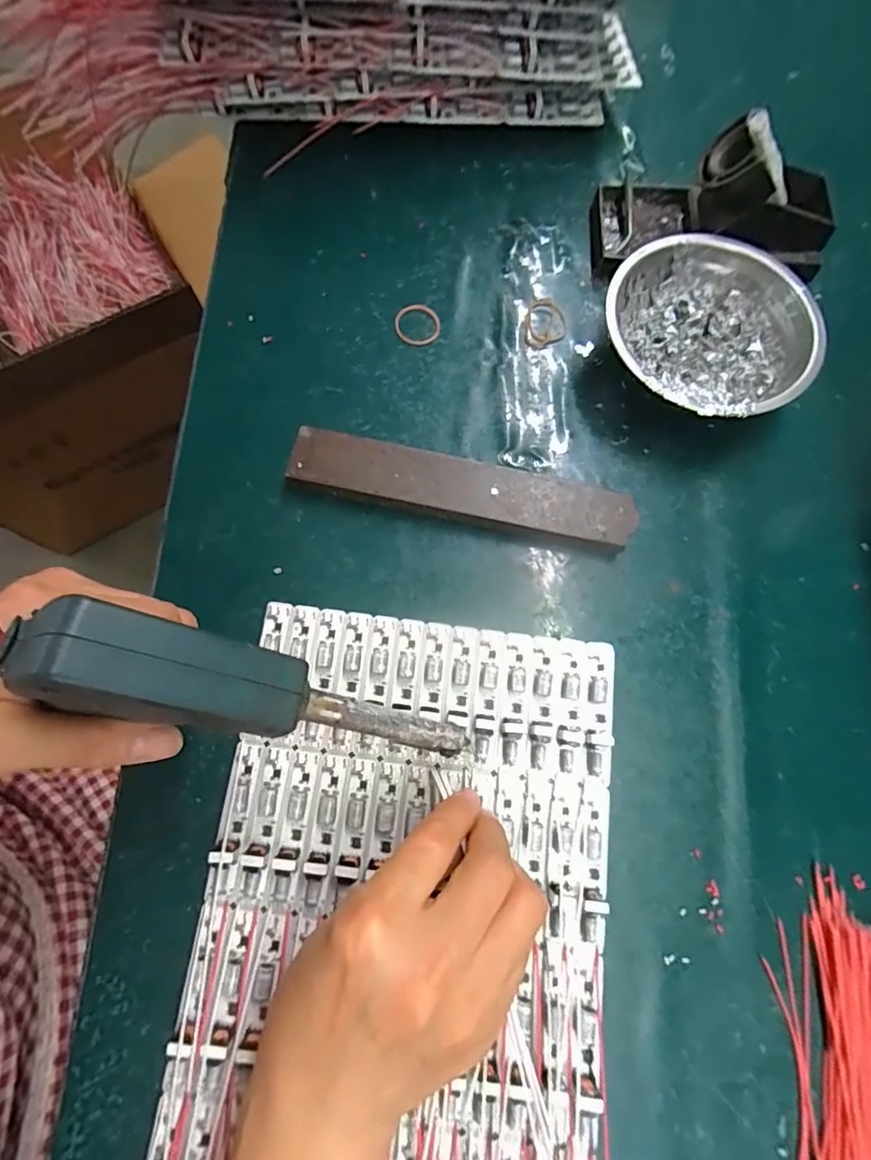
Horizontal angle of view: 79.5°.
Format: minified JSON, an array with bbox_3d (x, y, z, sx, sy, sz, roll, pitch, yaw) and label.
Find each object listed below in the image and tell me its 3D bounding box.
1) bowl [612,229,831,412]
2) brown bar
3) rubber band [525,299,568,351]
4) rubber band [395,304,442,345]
[{"bbox_3d":[0.167,-0.149,0.326,0.121,0.041,0.122,0,74,-1],"label":"bowl"},{"bbox_3d":[0.015,-0.052,0.307,0.197,0.017,0.033,12,74,2],"label":"brown bar"},{"bbox_3d":[0.074,-0.172,0.350,0.028,0.004,0.043,9,72,-7],"label":"rubber band"},{"bbox_3d":[-0.012,-0.170,0.347,0.030,0.004,0.032,-9,75,-4],"label":"rubber band"}]

